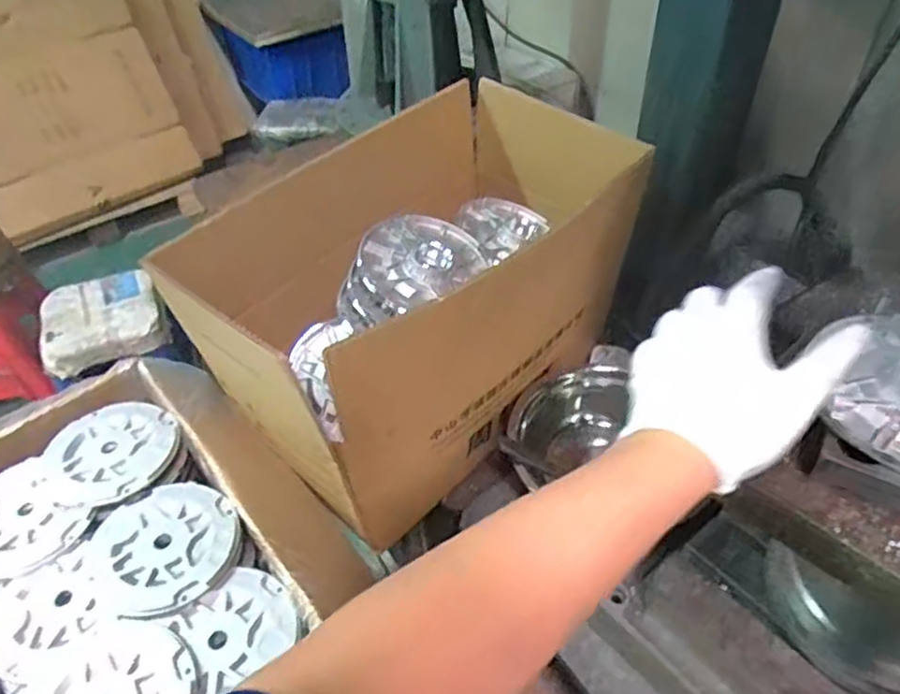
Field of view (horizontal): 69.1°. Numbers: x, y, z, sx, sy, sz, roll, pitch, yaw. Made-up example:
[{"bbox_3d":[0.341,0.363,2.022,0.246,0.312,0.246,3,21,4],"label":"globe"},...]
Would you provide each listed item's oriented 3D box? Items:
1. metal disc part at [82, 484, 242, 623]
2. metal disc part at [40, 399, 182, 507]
[{"bbox_3d":[-0.280,0.195,0.637,0.138,0.014,0.135,-2,45,2],"label":"metal disc part"},{"bbox_3d":[-0.373,0.111,0.712,0.135,0.011,0.128,-2,45,2],"label":"metal disc part"}]

